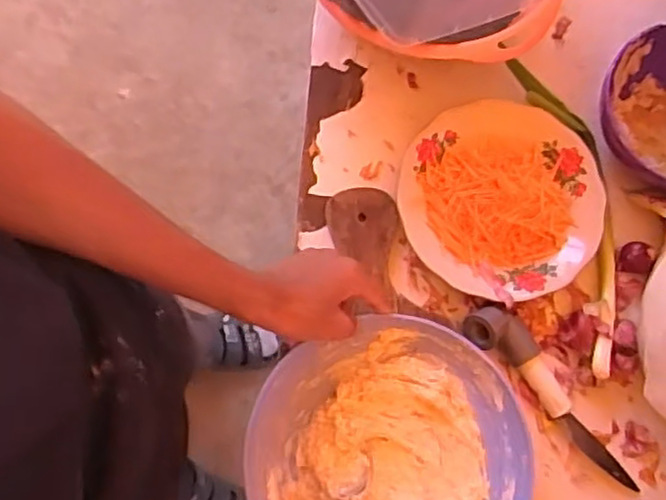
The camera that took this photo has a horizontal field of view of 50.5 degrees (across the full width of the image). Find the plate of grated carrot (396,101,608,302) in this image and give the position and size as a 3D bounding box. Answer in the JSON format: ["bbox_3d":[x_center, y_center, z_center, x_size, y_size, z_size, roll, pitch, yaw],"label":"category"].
[{"bbox_3d":[0.152,-0.046,0.635,0.173,0.045,0.177,1,77,-3],"label":"plate of grated carrot"}]

